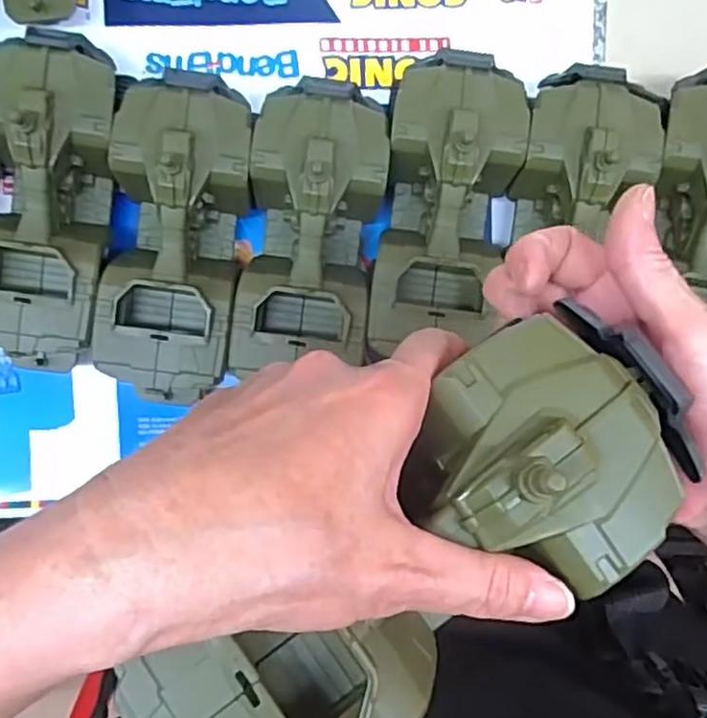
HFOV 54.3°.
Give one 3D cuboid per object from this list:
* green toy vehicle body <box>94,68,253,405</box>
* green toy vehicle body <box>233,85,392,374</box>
[{"bbox_3d":[-0.105,-0.073,0.424,0.077,0.082,0.185,6,95,-3],"label":"green toy vehicle body"},{"bbox_3d":[-0.026,-0.078,0.426,0.078,0.081,0.166,7,95,-3],"label":"green toy vehicle body"}]

